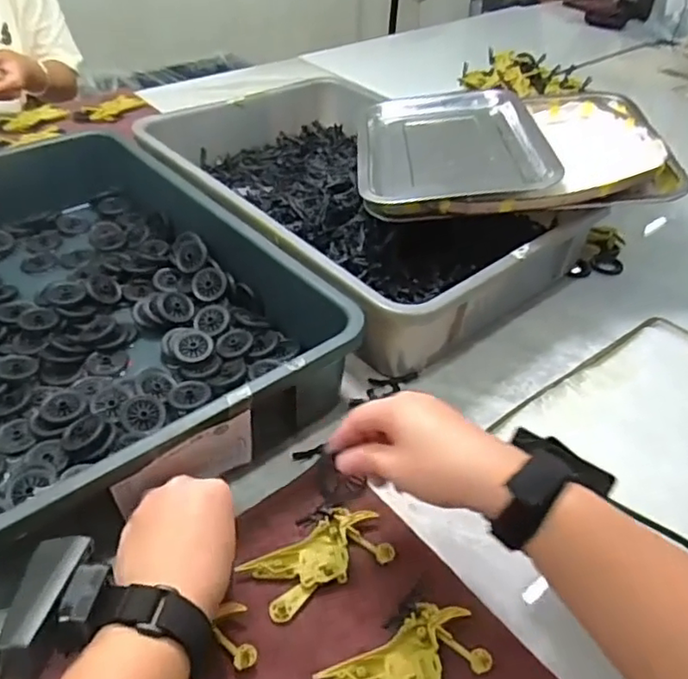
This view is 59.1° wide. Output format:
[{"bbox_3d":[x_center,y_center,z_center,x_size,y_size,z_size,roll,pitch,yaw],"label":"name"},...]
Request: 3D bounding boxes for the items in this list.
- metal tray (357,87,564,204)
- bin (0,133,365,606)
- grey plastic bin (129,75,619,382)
[{"bbox_3d":[0.124,-0.236,0.719,0.206,0.022,0.294,-3,41,5],"label":"metal tray"},{"bbox_3d":[-0.277,-0.046,0.590,0.358,0.108,0.529,-29,50,-31],"label":"bin"},{"bbox_3d":[0.010,-0.183,0.755,0.347,0.102,0.500,-29,50,-31],"label":"grey plastic bin"}]

